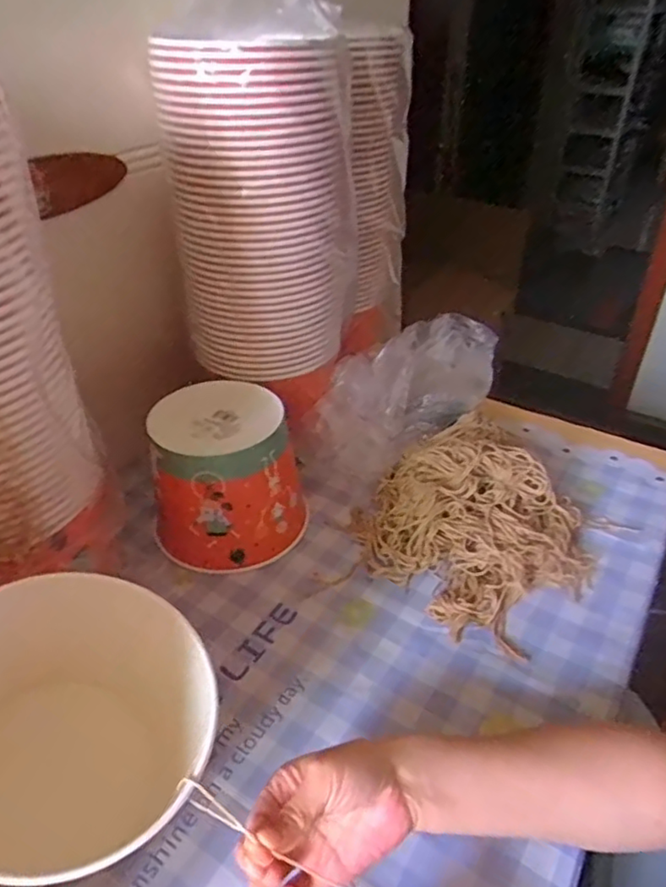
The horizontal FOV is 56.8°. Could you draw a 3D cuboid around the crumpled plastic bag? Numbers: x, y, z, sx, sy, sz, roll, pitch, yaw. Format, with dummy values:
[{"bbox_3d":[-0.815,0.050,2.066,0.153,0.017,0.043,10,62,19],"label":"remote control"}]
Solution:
[{"bbox_3d":[0.100,-0.067,0.739,0.103,0.100,0.335,29,45,32],"label":"crumpled plastic bag"}]

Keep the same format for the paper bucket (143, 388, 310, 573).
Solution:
[{"bbox_3d":[-0.102,0.031,0.617,0.145,0.134,0.138,0,37,0],"label":"paper bucket"}]

